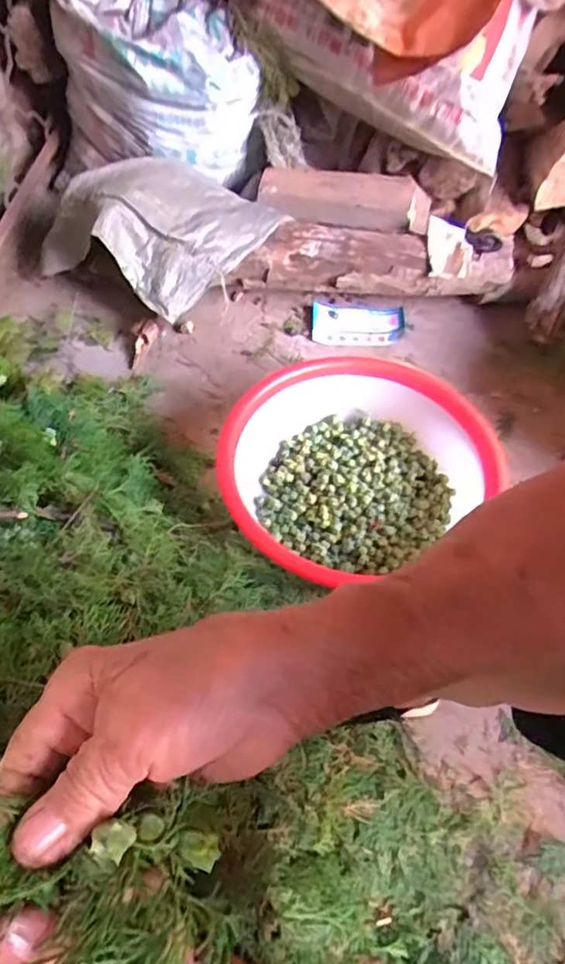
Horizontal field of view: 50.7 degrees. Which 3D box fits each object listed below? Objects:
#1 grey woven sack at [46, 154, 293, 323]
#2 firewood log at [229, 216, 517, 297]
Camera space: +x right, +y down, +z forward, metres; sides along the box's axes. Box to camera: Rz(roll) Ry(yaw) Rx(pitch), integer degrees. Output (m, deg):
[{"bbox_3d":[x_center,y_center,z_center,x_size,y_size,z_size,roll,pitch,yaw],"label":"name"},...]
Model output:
[{"bbox_3d":[-0.211,-0.442,1.009,0.357,0.148,0.256,25,60,17],"label":"grey woven sack"},{"bbox_3d":[0.155,-0.383,1.025,0.467,0.111,0.083,4,56,4],"label":"firewood log"}]

